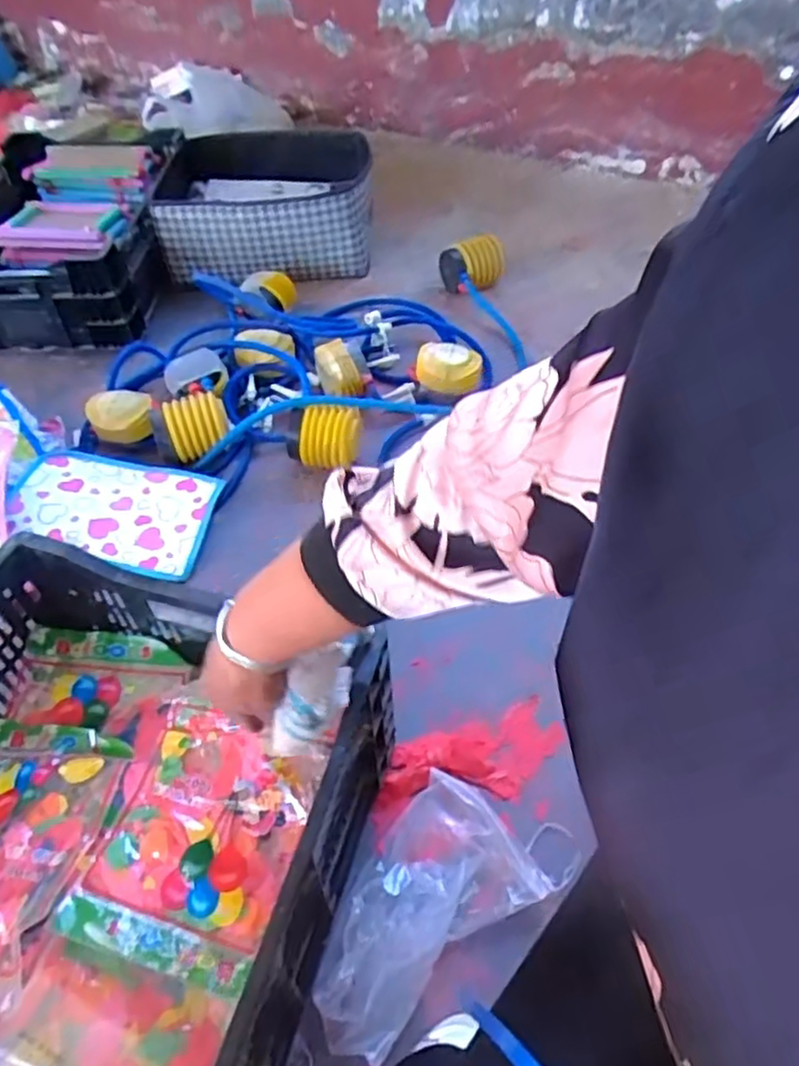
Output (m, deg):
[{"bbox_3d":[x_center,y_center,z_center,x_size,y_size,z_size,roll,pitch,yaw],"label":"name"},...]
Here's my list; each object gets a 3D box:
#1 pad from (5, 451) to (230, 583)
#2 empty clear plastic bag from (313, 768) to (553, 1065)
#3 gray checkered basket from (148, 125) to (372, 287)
[{"bbox_3d":[-0.415,-0.035,0.999,0.292,0.016,0.192,12,51,3],"label":"pad"},{"bbox_3d":[0.010,0.351,0.662,0.238,0.039,0.150,-33,55,-23],"label":"empty clear plastic bag"},{"bbox_3d":[-0.292,-0.717,1.553,0.459,0.185,0.378,-7,49,-3],"label":"gray checkered basket"}]

